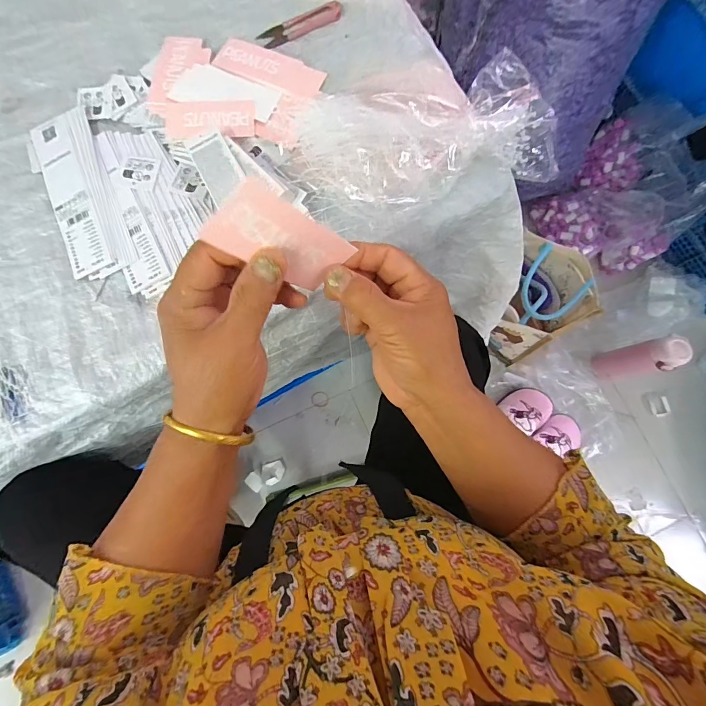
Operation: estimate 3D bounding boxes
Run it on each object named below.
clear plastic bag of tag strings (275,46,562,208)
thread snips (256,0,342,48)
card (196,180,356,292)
[{"bbox_3d":[0.074,-0.222,0.383,0.286,0.046,0.131,-15,80,-4],"label":"clear plastic bag of tag strings"},{"bbox_3d":[-0.062,-0.390,0.433,0.098,0.015,0.028,-24,81,-6],"label":"thread snips"},{"bbox_3d":[-0.038,-0.063,0.215,0.043,0.090,0.008,-36,64,25],"label":"card"}]

